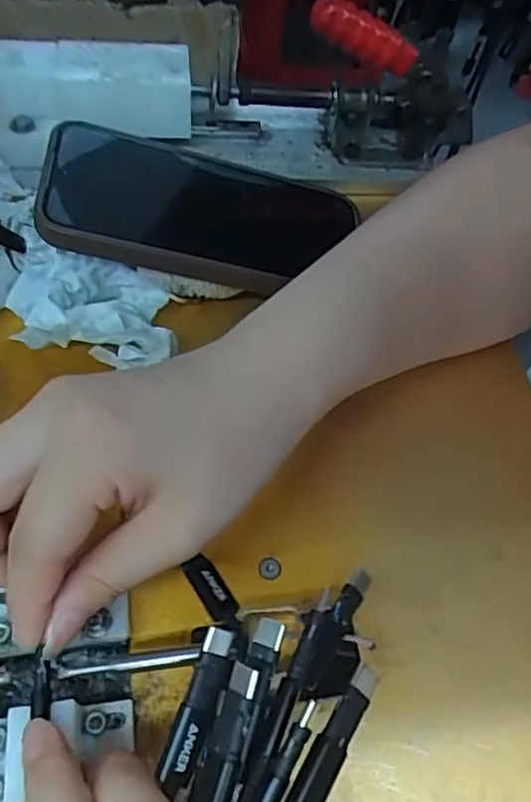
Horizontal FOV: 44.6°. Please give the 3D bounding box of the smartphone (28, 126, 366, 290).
[{"bbox_3d":[-0.027,-0.094,0.321,0.156,0.012,0.082,10,53,-19],"label":"smartphone"}]

